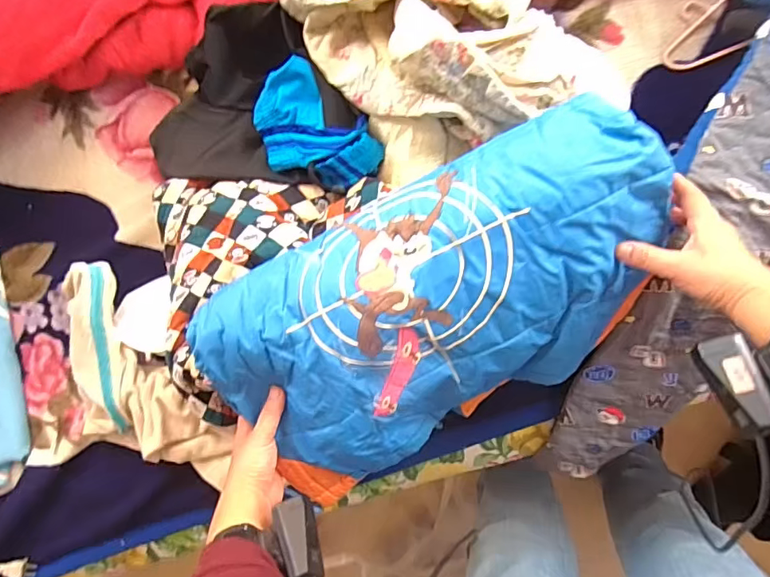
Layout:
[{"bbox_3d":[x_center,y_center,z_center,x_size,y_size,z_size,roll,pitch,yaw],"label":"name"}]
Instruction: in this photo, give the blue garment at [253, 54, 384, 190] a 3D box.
[{"bbox_3d":[-0.084,-0.178,0.578,0.153,0.046,0.106,43,96,3],"label":"blue garment"}]

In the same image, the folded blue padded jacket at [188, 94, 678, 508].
[{"bbox_3d":[0.058,0.033,0.495,0.464,0.090,0.264,-27,107,10],"label":"folded blue padded jacket"}]

